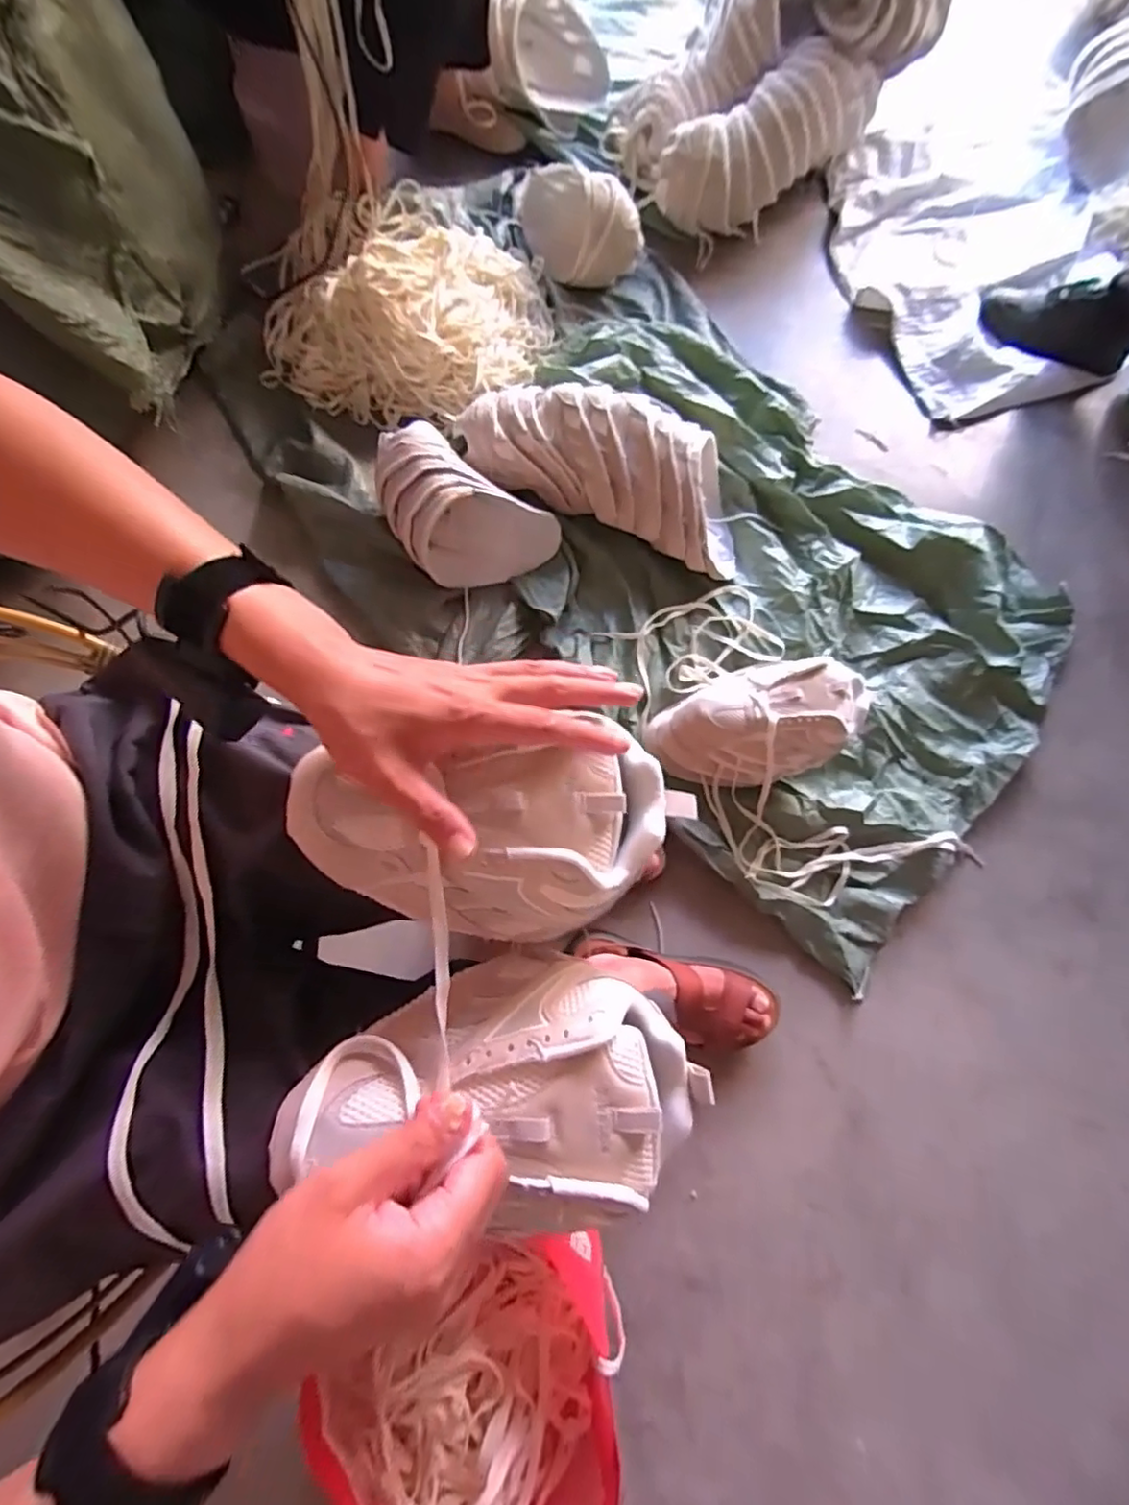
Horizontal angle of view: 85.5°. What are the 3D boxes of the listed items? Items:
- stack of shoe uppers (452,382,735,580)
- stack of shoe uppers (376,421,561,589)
[{"bbox_3d":[0.068,-0.440,0.933,0.464,0.139,0.165,22,74,3],"label":"stack of shoe uppers"},{"bbox_3d":[-0.158,-0.347,0.905,0.264,0.142,0.149,32,77,7],"label":"stack of shoe uppers"}]

